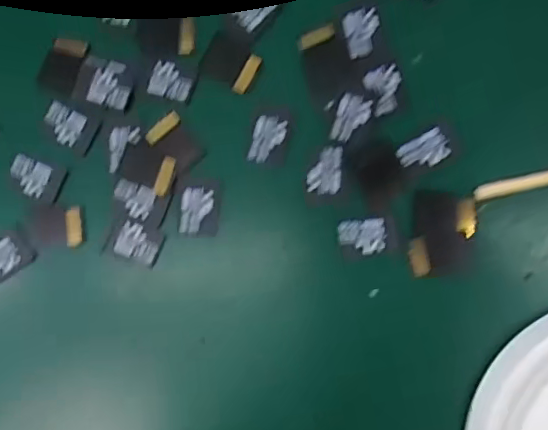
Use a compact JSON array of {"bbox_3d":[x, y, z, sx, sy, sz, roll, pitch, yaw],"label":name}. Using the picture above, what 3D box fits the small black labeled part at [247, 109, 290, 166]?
[{"bbox_3d":[-0.001,-0.020,0.140,0.009,0.004,0.014,7,89,4],"label":"small black labeled part"}]

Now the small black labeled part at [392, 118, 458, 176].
[{"bbox_3d":[0.037,-0.016,0.134,0.014,0.004,0.010,-25,85,6],"label":"small black labeled part"}]

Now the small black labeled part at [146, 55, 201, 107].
[{"bbox_3d":[-0.026,-0.035,0.142,0.012,0.004,0.012,15,90,8],"label":"small black labeled part"}]

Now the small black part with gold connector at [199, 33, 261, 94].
[{"bbox_3d":[-0.011,-0.039,0.141,0.014,0.004,0.012,28,93,7],"label":"small black part with gold connector"}]

